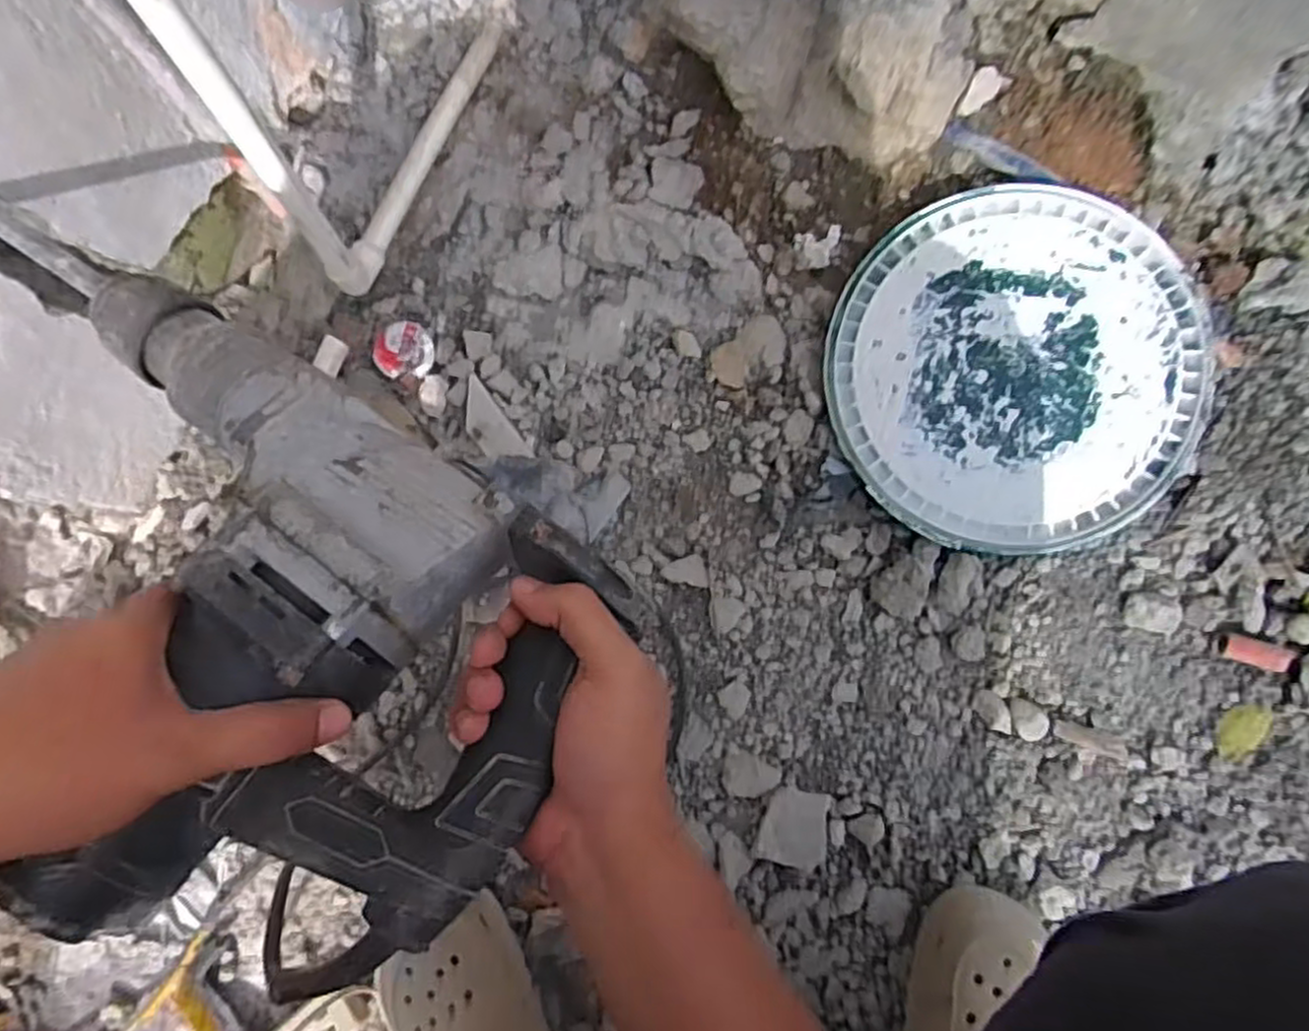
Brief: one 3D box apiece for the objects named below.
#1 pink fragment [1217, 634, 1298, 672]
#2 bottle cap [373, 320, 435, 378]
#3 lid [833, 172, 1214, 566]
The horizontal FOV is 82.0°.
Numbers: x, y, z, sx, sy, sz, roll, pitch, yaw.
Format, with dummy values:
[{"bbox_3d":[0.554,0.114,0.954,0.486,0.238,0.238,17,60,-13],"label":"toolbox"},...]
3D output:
[{"bbox_3d":[0.478,0.109,0.599,0.057,0.011,0.020,14,82,5],"label":"pink fragment"},{"bbox_3d":[-0.227,-0.149,0.687,0.049,0.022,0.053,0,81,3],"label":"bottle cap"},{"bbox_3d":[0.298,-0.121,0.622,0.289,0.017,0.291,0,88,6],"label":"lid"}]

